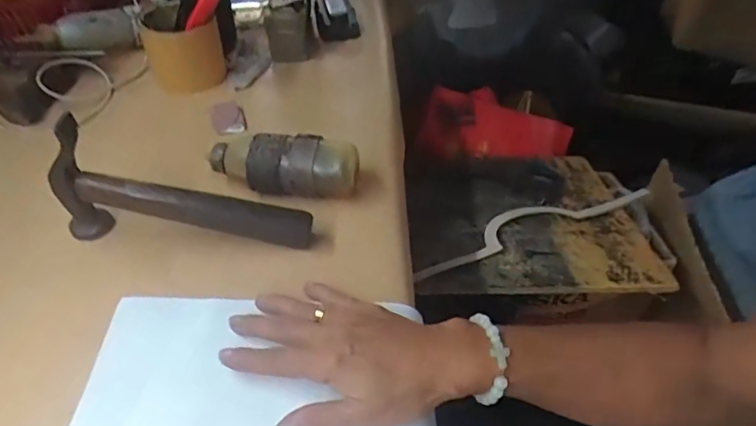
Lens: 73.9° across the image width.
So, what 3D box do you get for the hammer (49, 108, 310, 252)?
[{"bbox_3d":[-0.148,-0.014,0.380,0.187,0.087,0.034,7,45,4],"label":"hammer"}]

